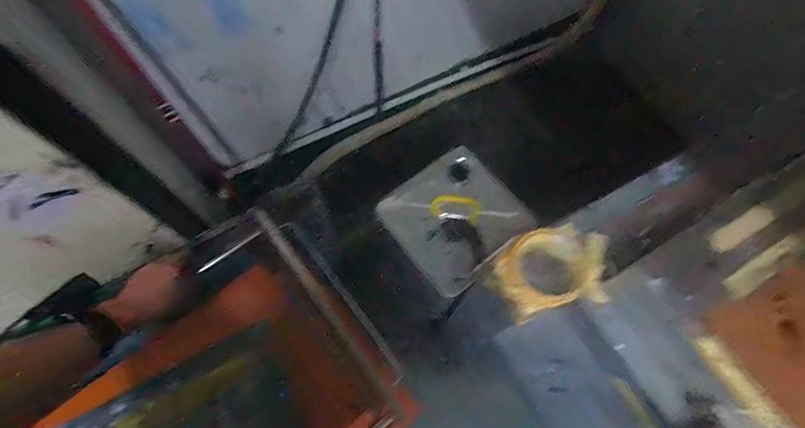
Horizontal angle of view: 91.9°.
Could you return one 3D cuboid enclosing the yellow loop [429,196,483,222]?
[{"bbox_3d":[0.106,-0.015,0.768,0.099,0.012,0.052,6,66,2],"label":"yellow loop"}]

